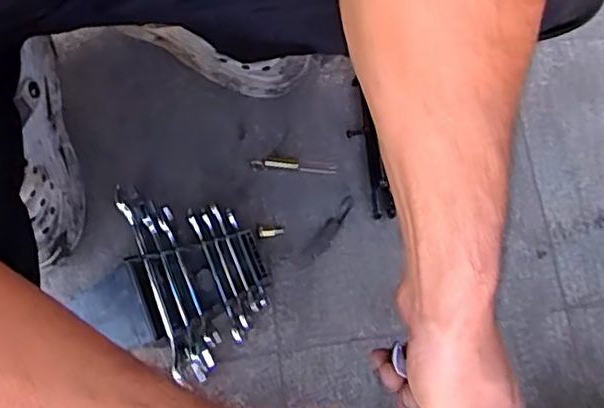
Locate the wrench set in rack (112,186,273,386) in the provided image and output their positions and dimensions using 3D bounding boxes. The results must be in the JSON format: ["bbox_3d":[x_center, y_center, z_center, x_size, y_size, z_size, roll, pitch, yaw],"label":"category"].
[{"bbox_3d":[-0.109,0.066,0.640,0.125,0.033,0.195,-23,77,-6],"label":"wrench set in rack"}]

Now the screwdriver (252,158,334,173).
[{"bbox_3d":[-0.010,-0.043,0.682,0.092,0.006,0.012,4,75,1],"label":"screwdriver"}]

